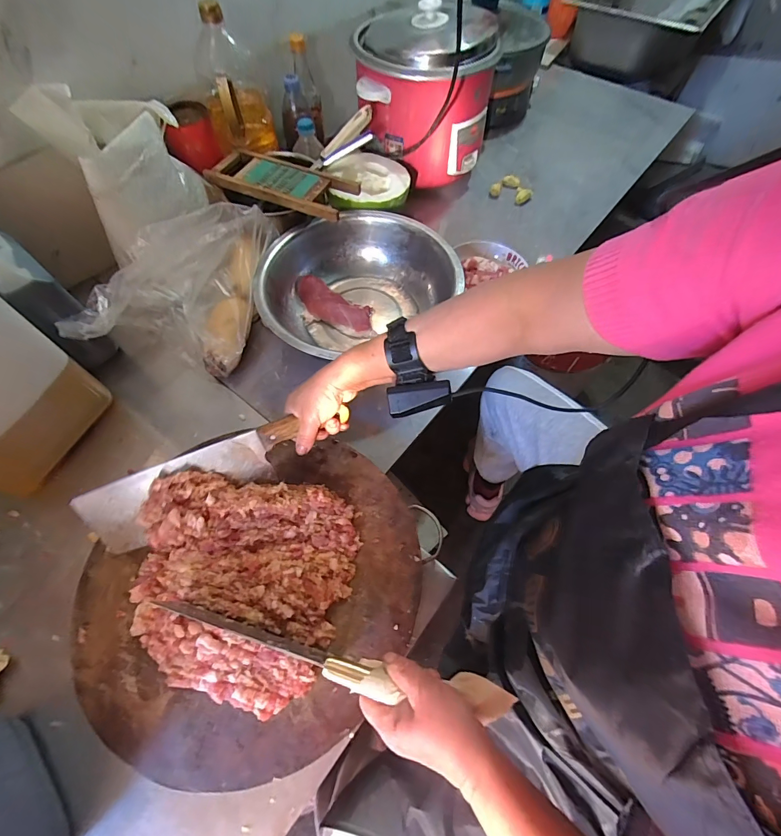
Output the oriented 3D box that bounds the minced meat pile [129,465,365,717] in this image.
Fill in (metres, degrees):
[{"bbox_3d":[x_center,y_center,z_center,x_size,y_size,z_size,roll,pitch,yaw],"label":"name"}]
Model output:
[{"bbox_3d":[-0.170,0.178,0.423,0.241,0.061,0.223,6,62,3],"label":"minced meat pile"}]

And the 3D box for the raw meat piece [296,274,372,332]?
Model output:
[{"bbox_3d":[-0.110,-0.217,0.726,0.171,0.025,0.068,29,65,14],"label":"raw meat piece"}]

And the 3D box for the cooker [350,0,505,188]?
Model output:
[{"bbox_3d":[0.074,-0.680,0.821,0.279,0.225,0.259,-7,62,-5],"label":"cooker"}]

